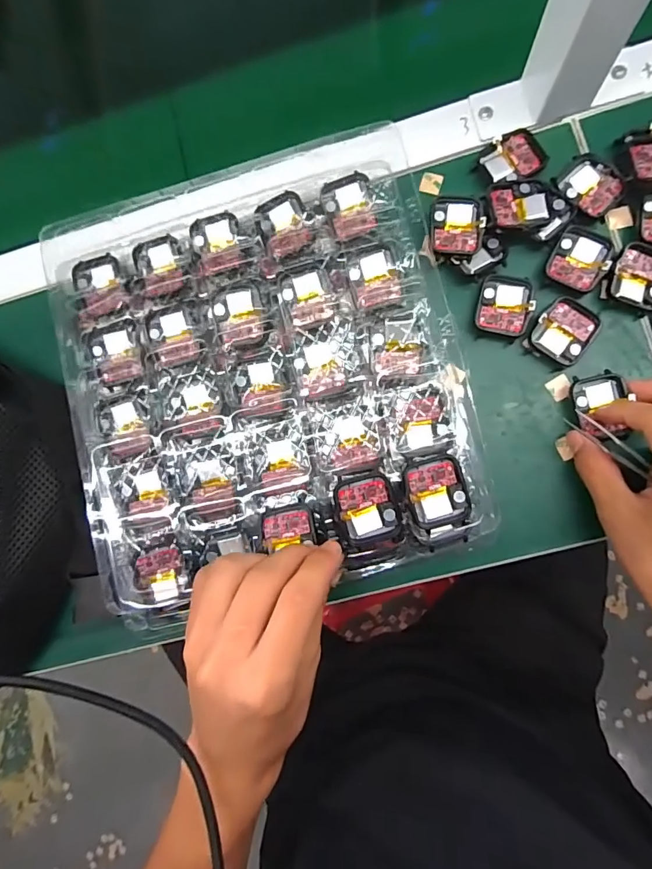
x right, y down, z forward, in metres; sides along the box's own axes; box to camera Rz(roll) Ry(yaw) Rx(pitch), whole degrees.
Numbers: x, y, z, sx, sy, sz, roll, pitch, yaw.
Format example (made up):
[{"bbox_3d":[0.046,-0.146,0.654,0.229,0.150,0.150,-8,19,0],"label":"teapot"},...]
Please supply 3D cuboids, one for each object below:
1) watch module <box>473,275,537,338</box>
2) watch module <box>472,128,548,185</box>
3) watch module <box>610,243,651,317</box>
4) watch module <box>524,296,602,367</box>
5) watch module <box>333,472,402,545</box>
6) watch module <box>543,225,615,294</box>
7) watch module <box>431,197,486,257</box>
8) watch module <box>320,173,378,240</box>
[{"bbox_3d":[0.127,-0.093,0.319,0.036,0.006,0.042,9,86,7],"label":"watch module"},{"bbox_3d":[0.137,-0.203,0.329,0.041,0.005,0.038,-36,82,2],"label":"watch module"},{"bbox_3d":[0.218,-0.109,0.308,0.036,0.005,0.045,12,86,8],"label":"watch module"},{"bbox_3d":[0.167,-0.074,0.312,0.037,0.007,0.045,33,89,9],"label":"watch module"},{"bbox_3d":[0.026,0.047,0.285,0.036,0.010,0.047,-15,83,5],"label":"watch module"},{"bbox_3d":[0.179,-0.124,0.315,0.038,0.008,0.039,29,89,8],"label":"watch module"},{"bbox_3d":[0.094,-0.149,0.322,0.036,0.010,0.042,0,85,7],"label":"watch module"},{"bbox_3d":[0.017,-0.162,0.318,0.034,0.014,0.038,-17,83,5],"label":"watch module"}]

